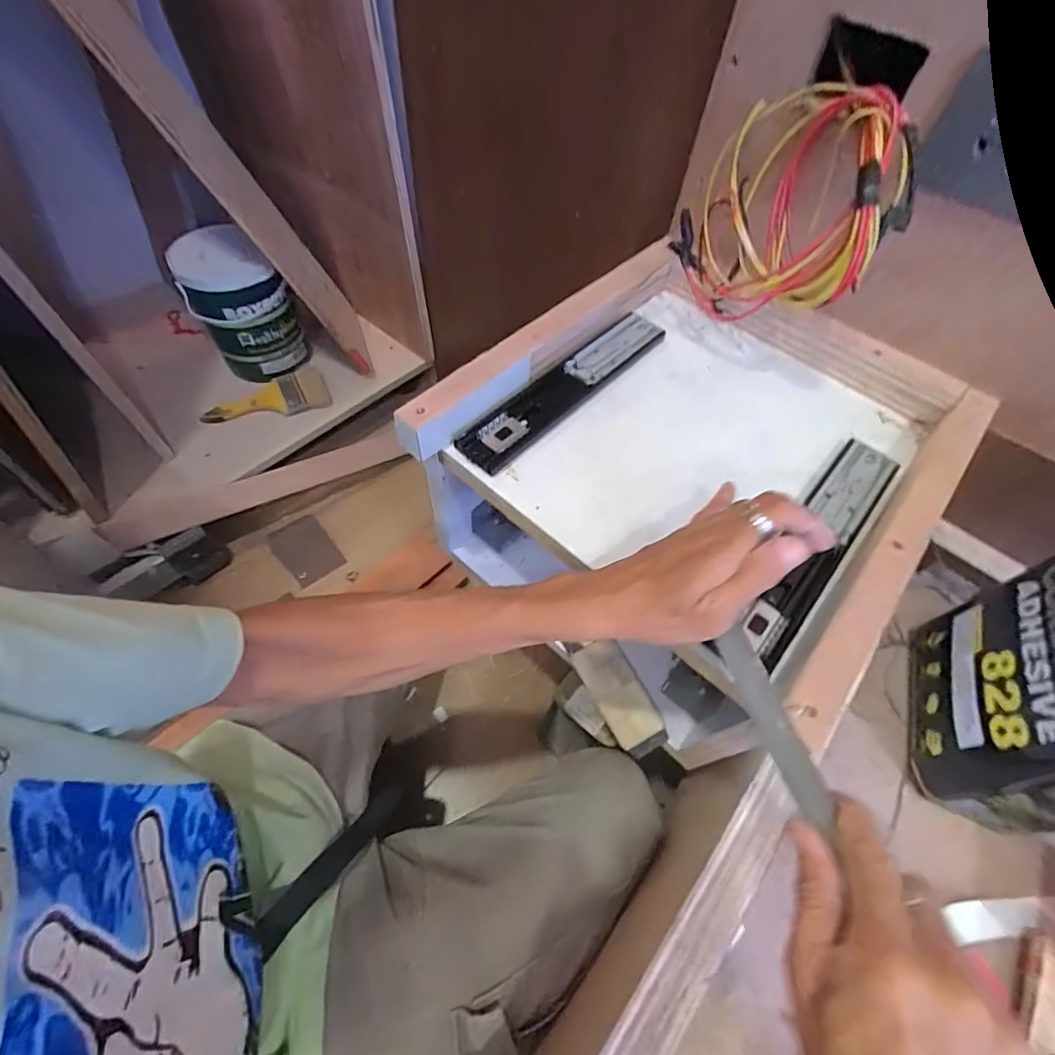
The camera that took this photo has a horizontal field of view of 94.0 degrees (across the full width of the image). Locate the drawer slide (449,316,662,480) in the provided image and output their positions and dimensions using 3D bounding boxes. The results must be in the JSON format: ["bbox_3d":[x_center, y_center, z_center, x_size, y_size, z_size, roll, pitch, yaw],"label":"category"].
[{"bbox_3d":[0.039,-0.130,0.447,0.047,0.008,0.245,38,63,19],"label":"drawer slide"}]

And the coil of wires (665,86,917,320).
[{"bbox_3d":[0.213,-0.251,0.427,0.166,0.185,0.112,37,63,18],"label":"coil of wires"}]

